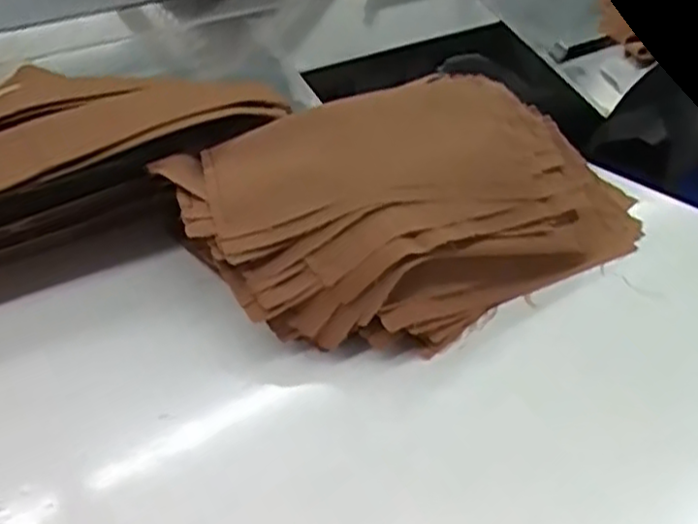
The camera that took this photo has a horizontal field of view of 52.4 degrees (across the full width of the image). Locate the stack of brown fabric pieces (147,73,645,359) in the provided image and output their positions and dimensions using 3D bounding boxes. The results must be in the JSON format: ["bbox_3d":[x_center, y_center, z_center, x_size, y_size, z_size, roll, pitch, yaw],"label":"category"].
[{"bbox_3d":[0.043,-0.044,0.483,0.295,0.112,0.187,-22,37,-24],"label":"stack of brown fabric pieces"}]

